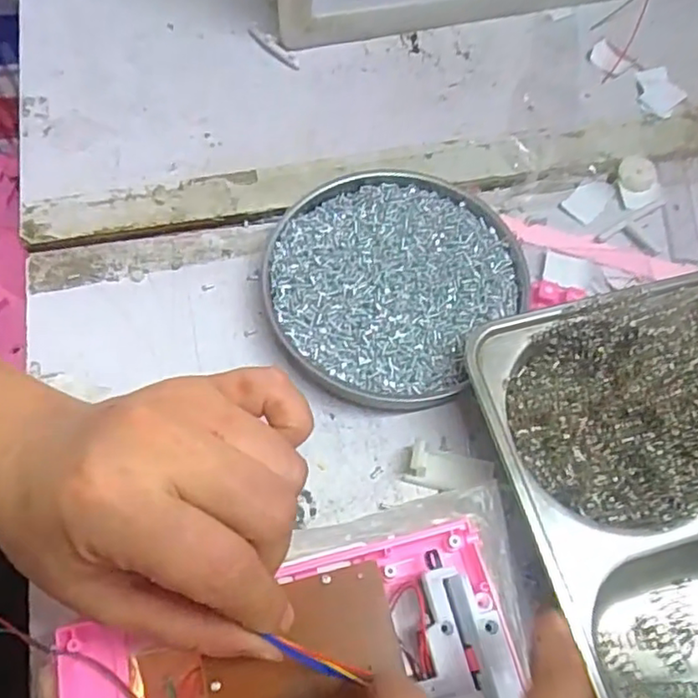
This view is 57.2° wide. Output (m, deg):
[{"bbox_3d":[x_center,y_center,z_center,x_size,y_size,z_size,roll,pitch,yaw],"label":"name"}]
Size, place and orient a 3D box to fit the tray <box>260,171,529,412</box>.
[{"bbox_3d":[0.021,-0.037,0.340,0.125,0.018,0.133,1,63,-3],"label":"tray"}]

